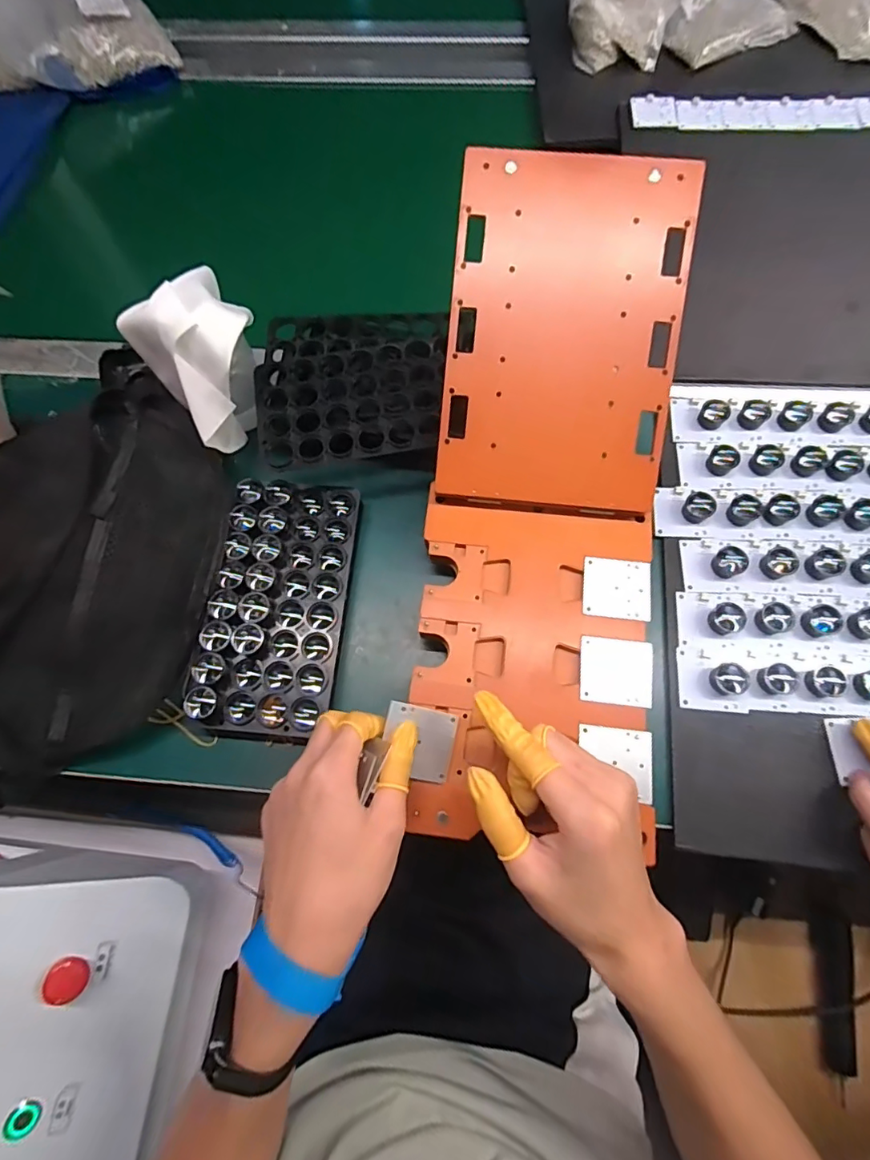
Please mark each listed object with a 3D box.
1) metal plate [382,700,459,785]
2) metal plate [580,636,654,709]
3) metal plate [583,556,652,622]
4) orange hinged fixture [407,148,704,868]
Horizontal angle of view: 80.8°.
[{"bbox_3d":[-0.011,0.106,0.332,0.047,0.004,0.044,17,74,-10],"label":"metal plate"},{"bbox_3d":[0.125,0.063,0.351,0.048,0.004,0.044,7,73,4],"label":"metal plate"},{"bbox_3d":[0.132,0.006,0.370,0.047,0.004,0.044,6,72,5],"label":"metal plate"},{"bbox_3d":[0.079,-0.061,0.357,0.158,0.067,0.438,6,90,4],"label":"orange hinged fixture"}]

